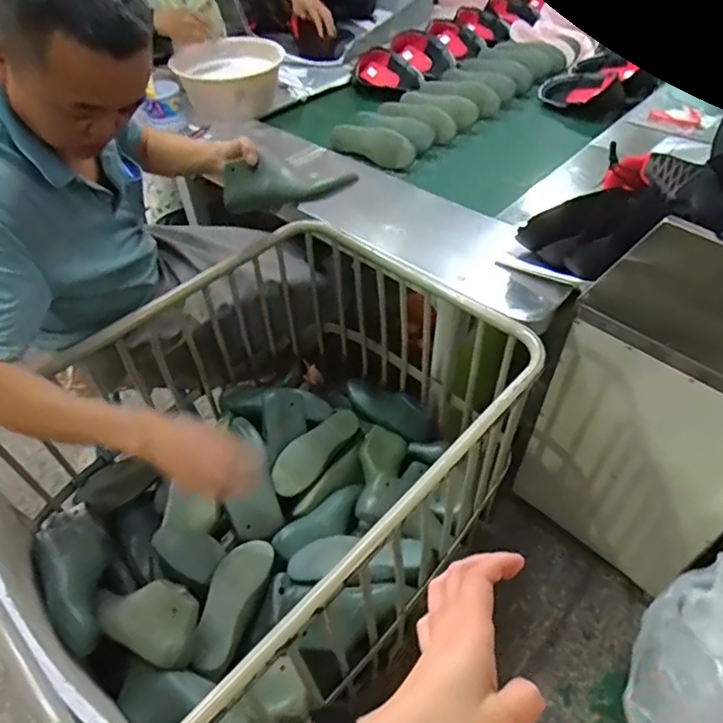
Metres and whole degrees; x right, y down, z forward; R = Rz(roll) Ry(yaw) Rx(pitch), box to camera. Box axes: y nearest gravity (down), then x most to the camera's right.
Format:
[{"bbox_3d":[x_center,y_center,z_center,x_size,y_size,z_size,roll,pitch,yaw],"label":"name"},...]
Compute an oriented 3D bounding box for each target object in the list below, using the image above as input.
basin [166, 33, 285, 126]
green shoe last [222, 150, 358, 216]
[{"bbox_3d":[-0.345,-0.758,1.466,0.288,0.142,0.274,-1,48,1],"label":"basin"},{"bbox_3d":[-0.132,-0.318,0.967,0.237,0.107,0.069,-1,48,0],"label":"green shoe last"}]

